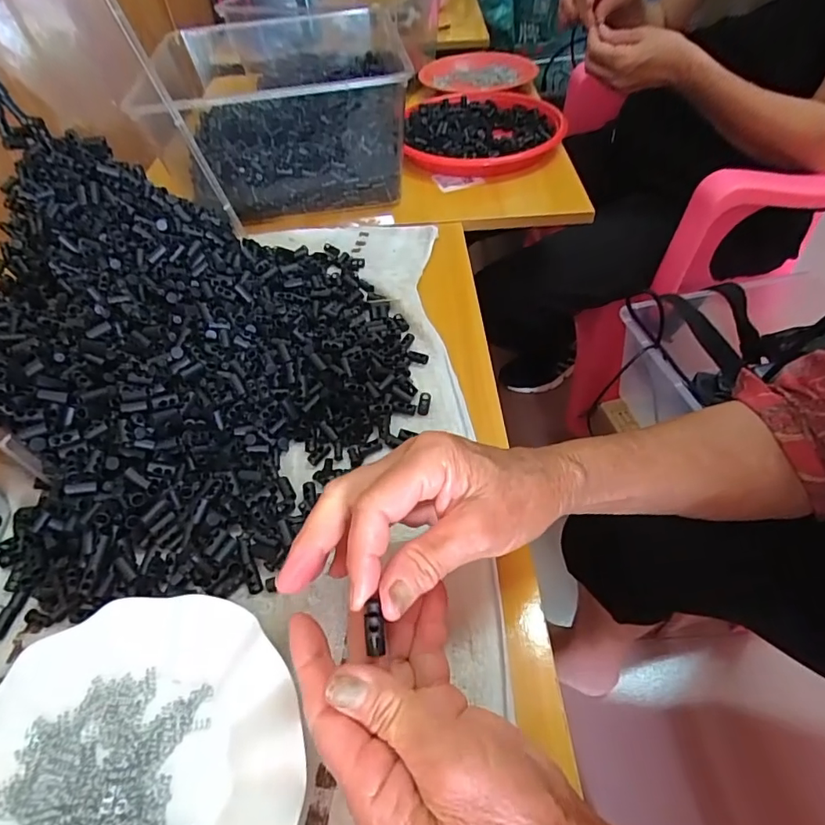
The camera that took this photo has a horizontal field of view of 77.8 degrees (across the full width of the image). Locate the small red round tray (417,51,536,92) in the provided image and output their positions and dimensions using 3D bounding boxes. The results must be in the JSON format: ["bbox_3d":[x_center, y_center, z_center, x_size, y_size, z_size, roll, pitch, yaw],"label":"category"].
[{"bbox_3d":[0.124,-0.616,0.926,0.200,0.037,0.200,11,51,13],"label":"small red round tray"}]

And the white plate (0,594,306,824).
[{"bbox_3d":[-0.146,0.188,0.254,0.178,0.023,0.178,-2,50,2],"label":"white plate"}]

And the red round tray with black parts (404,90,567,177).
[{"bbox_3d":[0.101,-0.405,0.723,0.211,0.026,0.252,6,50,9],"label":"red round tray with black parts"}]

